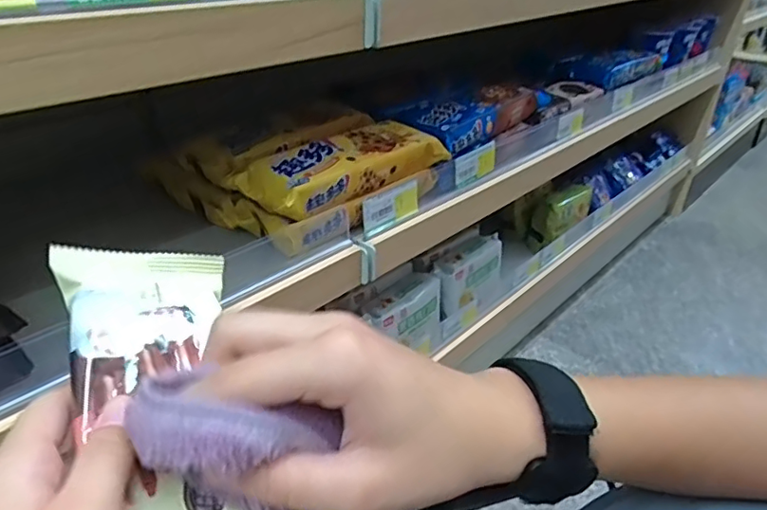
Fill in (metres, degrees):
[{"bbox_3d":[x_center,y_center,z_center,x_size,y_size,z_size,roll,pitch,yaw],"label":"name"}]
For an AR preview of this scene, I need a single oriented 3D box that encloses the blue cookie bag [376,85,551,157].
[{"bbox_3d":[0.101,-0.184,0.725,0.106,0.043,0.234,24,37,33],"label":"blue cookie bag"}]

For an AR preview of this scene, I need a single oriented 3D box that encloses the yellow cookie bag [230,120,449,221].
[{"bbox_3d":[-0.046,-0.093,0.567,0.095,0.040,0.222,25,38,34],"label":"yellow cookie bag"}]

